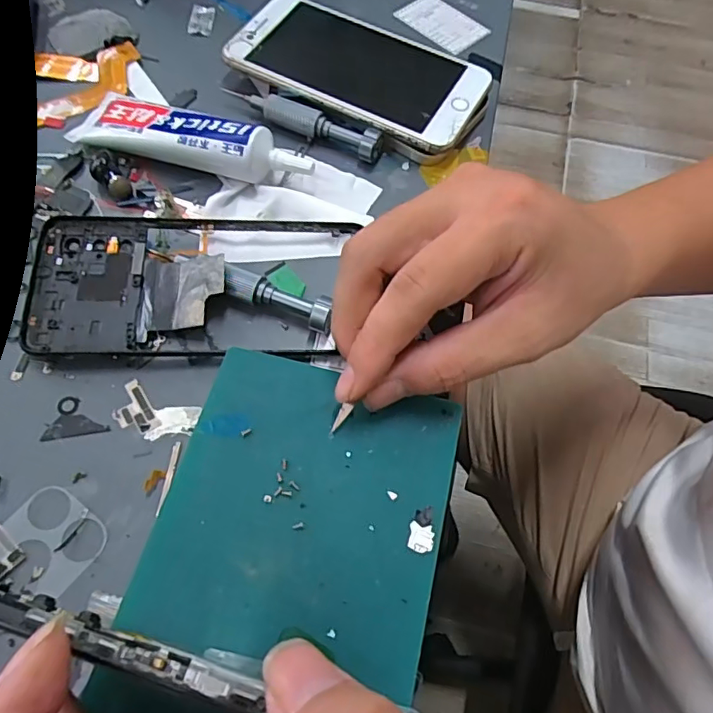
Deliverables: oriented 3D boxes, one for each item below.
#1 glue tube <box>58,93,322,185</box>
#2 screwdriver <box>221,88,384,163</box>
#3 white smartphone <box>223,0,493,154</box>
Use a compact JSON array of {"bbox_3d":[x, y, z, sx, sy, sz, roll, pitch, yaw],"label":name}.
[{"bbox_3d":[-0.090,-0.125,0.308,0.136,0.025,0.037,14,62,5],"label":"glue tube"},{"bbox_3d":[-0.031,-0.140,0.327,0.100,0.016,0.012,25,63,11],"label":"screwdriver"},{"bbox_3d":[0.000,-0.179,0.339,0.159,0.009,0.082,32,65,13],"label":"white smartphone"}]

